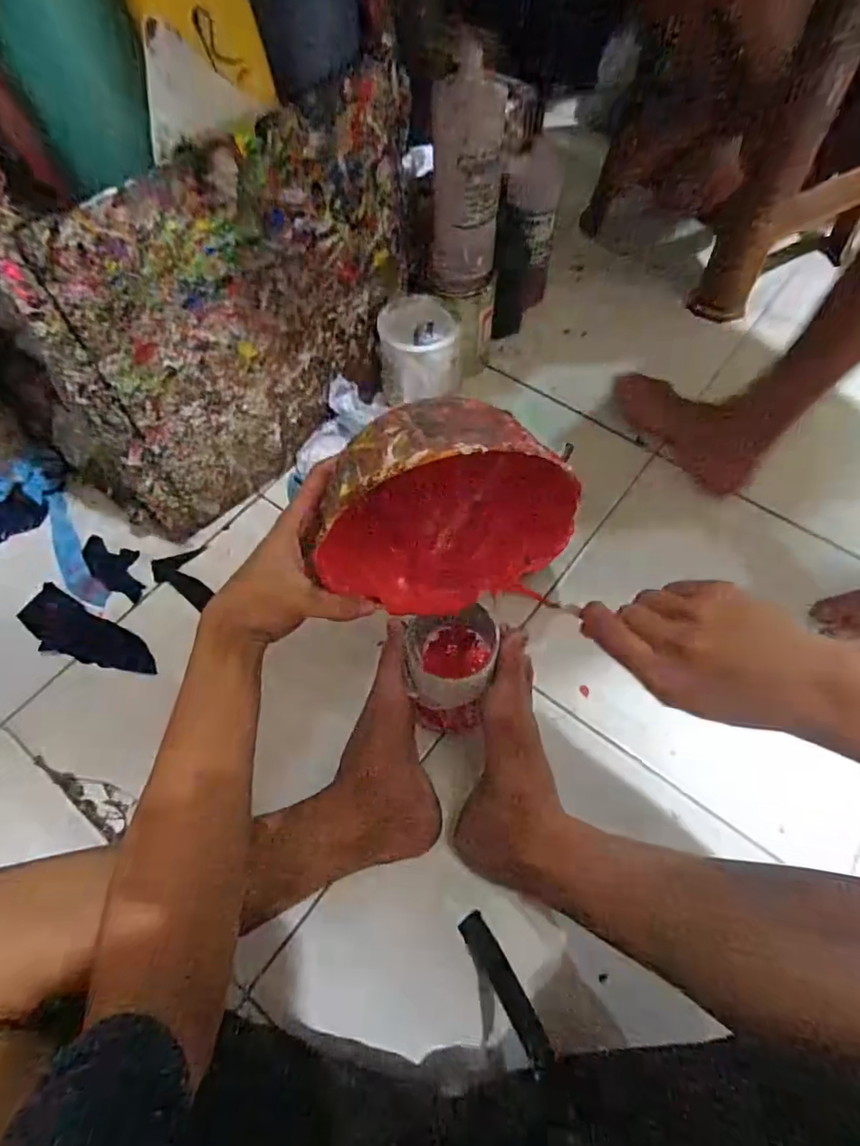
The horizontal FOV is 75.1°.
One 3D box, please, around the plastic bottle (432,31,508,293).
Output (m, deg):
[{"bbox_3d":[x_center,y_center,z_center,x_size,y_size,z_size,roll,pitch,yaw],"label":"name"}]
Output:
[{"bbox_3d":[0.045,-0.462,0.664,0.079,0.227,0.087,3,61,3],"label":"plastic bottle"}]

